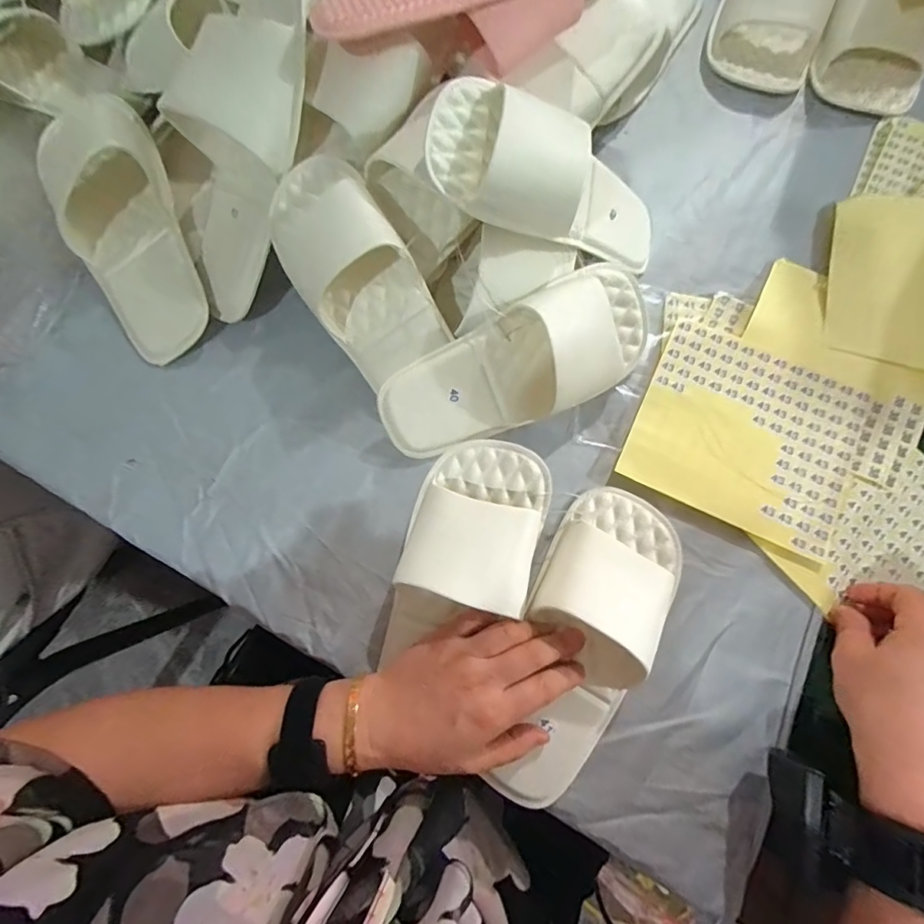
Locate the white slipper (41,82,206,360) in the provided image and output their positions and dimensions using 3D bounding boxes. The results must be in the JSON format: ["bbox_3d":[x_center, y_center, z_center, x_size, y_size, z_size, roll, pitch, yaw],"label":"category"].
[{"bbox_3d":[-0.323,-0.235,0.438,0.103,0.062,0.290,-26,77,-6],"label":"white slipper"}]

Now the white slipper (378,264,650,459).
[{"bbox_3d":[0.051,-0.070,0.368,0.235,0.059,0.098,-29,107,-2],"label":"white slipper"}]

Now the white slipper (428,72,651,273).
[{"bbox_3d":[0.082,-0.223,0.372,0.224,0.074,0.101,8,72,-35],"label":"white slipper"}]

